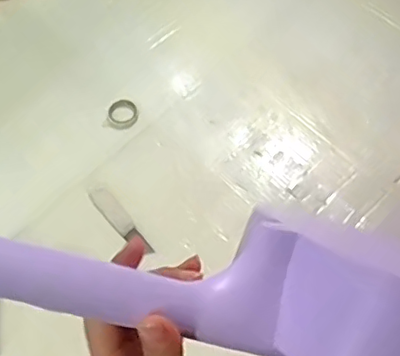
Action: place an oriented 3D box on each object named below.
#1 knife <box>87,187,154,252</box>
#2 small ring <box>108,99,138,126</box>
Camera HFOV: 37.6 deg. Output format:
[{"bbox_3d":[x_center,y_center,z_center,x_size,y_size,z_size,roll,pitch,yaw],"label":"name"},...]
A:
[{"bbox_3d":[-0.090,0.046,0.652,0.021,0.005,0.105,-35,68,-17],"label":"knife"},{"bbox_3d":[-0.094,-0.080,0.717,0.035,0.007,0.035,0,62,0],"label":"small ring"}]

